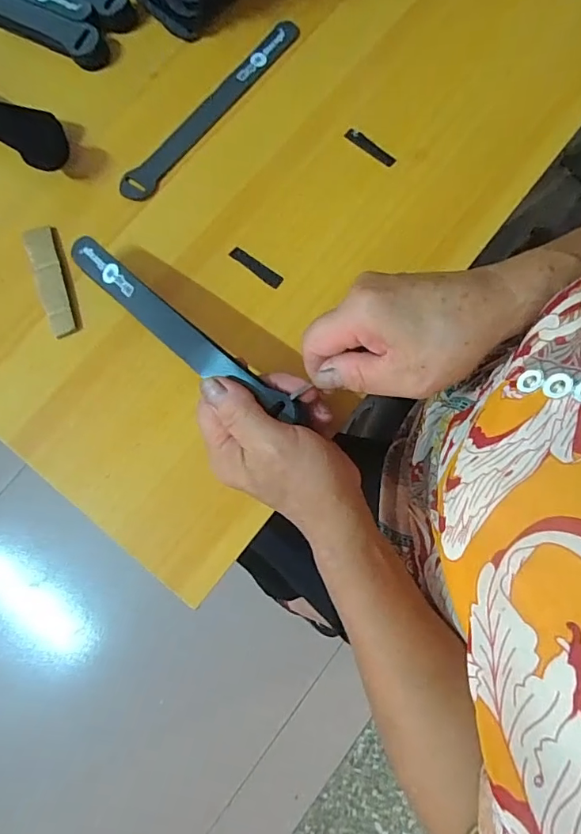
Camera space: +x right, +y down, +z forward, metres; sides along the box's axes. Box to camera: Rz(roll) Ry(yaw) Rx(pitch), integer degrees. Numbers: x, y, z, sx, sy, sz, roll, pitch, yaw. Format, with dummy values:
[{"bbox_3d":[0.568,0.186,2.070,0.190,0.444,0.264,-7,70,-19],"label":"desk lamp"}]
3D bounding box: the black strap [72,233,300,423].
[{"bbox_3d":[-0.074,-0.057,0.297,0.189,0.012,0.023,38,80,17],"label":"black strap"}]

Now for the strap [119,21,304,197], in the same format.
[{"bbox_3d":[-0.060,-0.240,0.373,0.024,0.006,0.195,38,80,6],"label":"strap"}]

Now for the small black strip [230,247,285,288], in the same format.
[{"bbox_3d":[-0.025,-0.111,0.356,0.045,0.004,0.011,36,80,6],"label":"small black strip"}]

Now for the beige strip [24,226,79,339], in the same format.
[{"bbox_3d":[-0.172,-0.099,0.346,0.022,0.007,0.088,-18,80,-5],"label":"beige strip"}]

